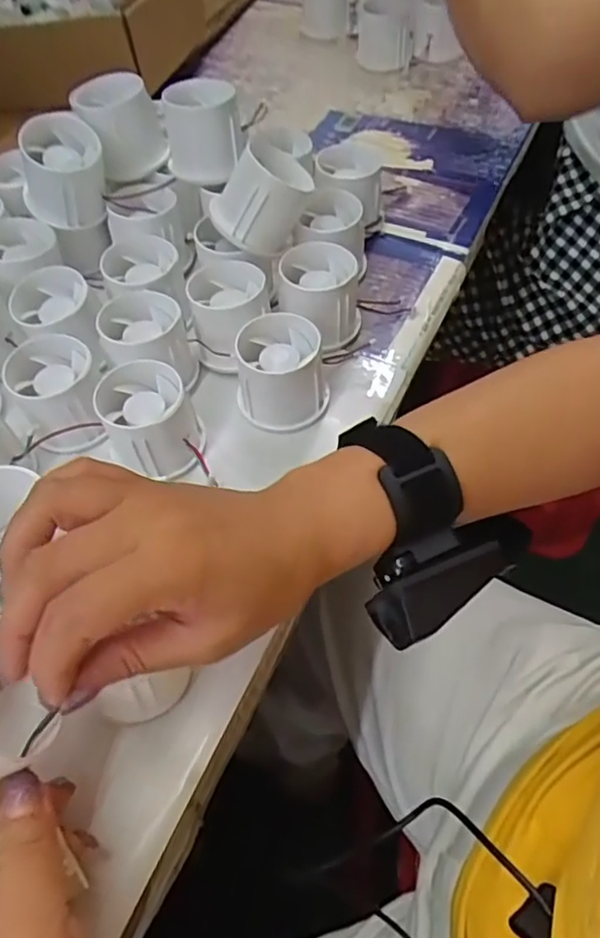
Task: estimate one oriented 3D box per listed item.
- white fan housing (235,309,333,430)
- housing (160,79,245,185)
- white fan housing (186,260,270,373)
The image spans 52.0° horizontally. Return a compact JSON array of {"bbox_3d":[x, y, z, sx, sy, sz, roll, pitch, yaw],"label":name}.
[{"bbox_3d":[-0.012,-0.058,0.379,0.055,0.051,0.050,-6,56,0],"label":"white fan housing"},{"bbox_3d":[-0.068,-0.241,0.441,0.053,0.052,0.045,-3,56,2],"label":"housing"},{"bbox_3d":[-0.049,-0.102,0.404,0.054,0.045,0.053,-2,56,2],"label":"white fan housing"}]

